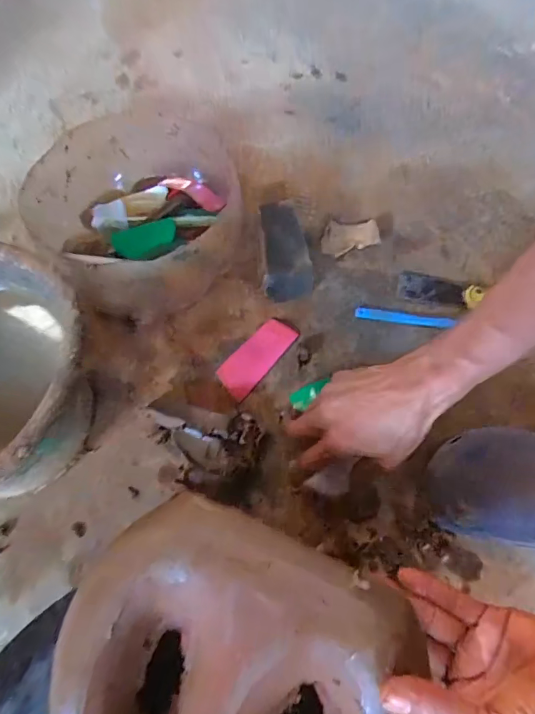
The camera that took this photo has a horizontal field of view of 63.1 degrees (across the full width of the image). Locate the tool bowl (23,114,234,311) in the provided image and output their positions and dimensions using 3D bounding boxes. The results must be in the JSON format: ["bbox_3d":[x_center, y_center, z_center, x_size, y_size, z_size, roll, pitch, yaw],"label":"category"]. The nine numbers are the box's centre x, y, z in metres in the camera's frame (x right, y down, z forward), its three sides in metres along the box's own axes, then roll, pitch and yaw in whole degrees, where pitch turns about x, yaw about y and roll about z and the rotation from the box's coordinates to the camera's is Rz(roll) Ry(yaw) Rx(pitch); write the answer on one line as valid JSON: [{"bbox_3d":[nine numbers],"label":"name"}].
[{"bbox_3d":[-0.160,-0.194,0.559,0.210,0.115,0.210,-1,64,1],"label":"tool bowl"}]

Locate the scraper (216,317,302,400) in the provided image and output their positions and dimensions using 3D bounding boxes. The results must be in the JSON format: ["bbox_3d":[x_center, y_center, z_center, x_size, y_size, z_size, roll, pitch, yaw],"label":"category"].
[{"bbox_3d":[-0.011,-0.002,0.525,0.047,0.005,0.109,40,72,18],"label":"scraper"}]

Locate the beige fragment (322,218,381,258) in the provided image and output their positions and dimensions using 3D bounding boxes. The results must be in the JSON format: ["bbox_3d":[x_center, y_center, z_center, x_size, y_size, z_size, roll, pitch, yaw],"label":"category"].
[{"bbox_3d":[0.112,-0.163,0.587,0.082,0.020,0.045,-13,65,-5],"label":"beige fragment"}]

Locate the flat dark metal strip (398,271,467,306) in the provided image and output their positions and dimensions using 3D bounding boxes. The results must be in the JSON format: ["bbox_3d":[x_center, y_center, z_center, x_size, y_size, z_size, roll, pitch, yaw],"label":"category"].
[{"bbox_3d":[0.208,-0.088,0.552,0.080,0.007,0.046,11,65,7],"label":"flat dark metal strip"}]

